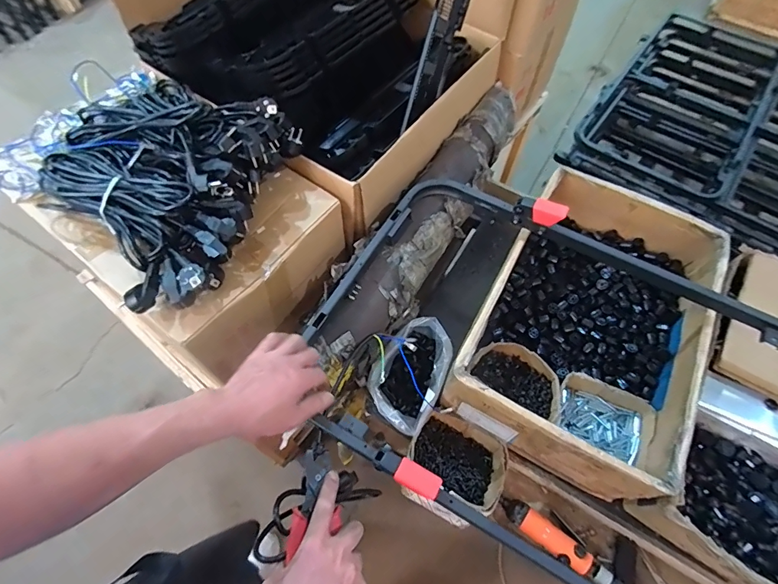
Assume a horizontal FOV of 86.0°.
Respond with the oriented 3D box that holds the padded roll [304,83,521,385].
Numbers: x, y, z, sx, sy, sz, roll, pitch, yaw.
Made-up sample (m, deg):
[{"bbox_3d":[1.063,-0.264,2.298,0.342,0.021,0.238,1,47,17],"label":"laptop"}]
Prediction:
[{"bbox_3d":[0.086,-0.159,0.820,0.135,0.112,0.773,29,64,14],"label":"padded roll"}]

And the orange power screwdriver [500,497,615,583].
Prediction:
[{"bbox_3d":[0.273,0.414,0.697,0.190,0.033,0.047,37,66,18],"label":"orange power screwdriver"}]

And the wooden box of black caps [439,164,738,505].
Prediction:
[{"bbox_3d":[0.374,0.047,0.778,0.366,0.152,0.535,26,64,13],"label":"wooden box of black caps"}]

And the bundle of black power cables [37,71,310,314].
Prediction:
[{"bbox_3d":[-0.370,-0.201,0.662,0.406,0.107,0.377,28,64,13],"label":"bundle of black power cables"}]

